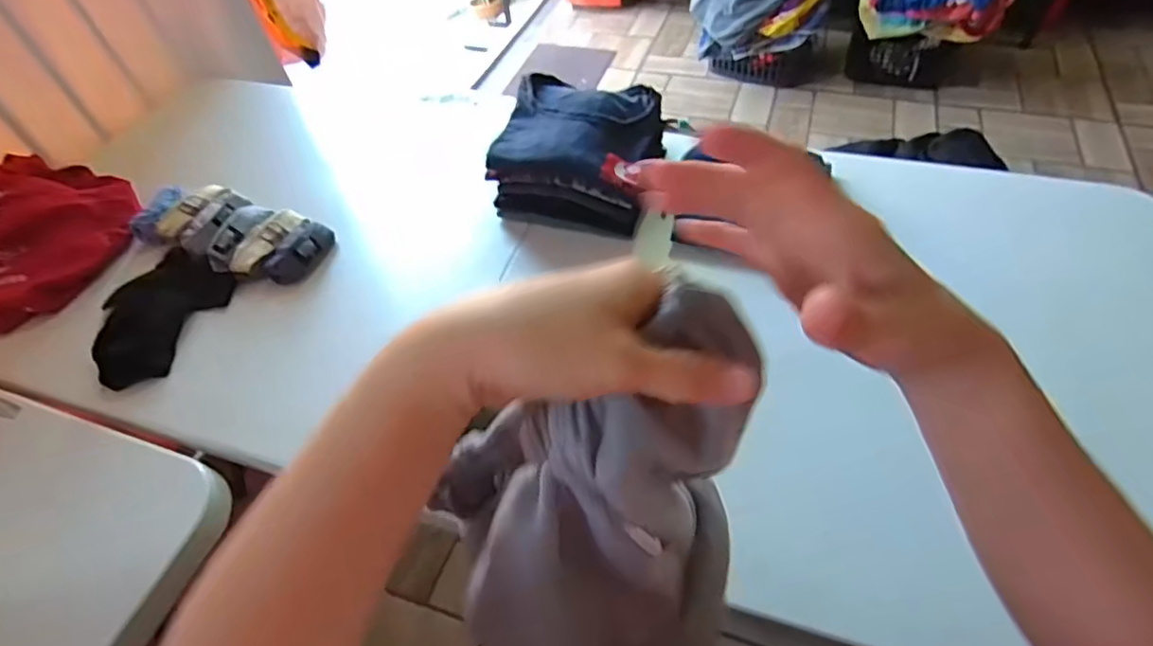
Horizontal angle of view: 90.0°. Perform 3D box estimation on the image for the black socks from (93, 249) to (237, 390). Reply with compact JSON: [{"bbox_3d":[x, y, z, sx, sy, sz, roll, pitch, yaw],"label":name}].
[{"bbox_3d":[-0.608,-0.012,0.826,0.168,0.021,0.219,11,54,14],"label":"black socks"}]

